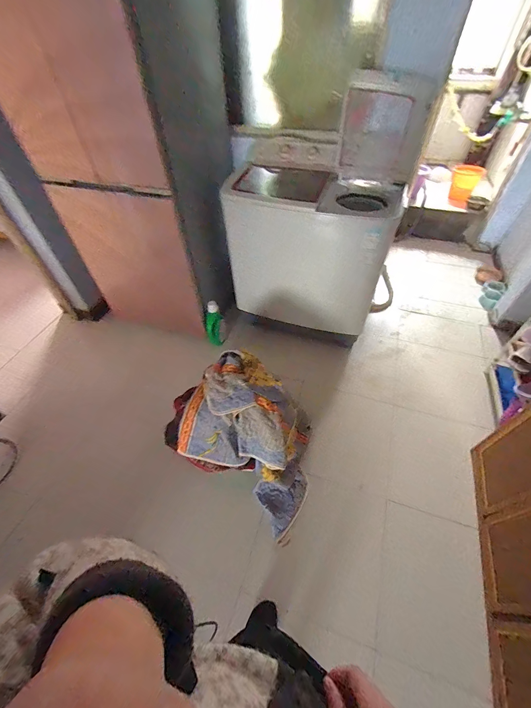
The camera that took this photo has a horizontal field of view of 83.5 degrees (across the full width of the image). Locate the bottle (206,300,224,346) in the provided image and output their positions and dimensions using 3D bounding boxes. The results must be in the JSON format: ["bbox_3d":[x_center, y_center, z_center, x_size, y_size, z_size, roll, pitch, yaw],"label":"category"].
[{"bbox_3d":[-0.312,-0.164,1.831,0.109,0.341,0.067,-14,51,-9],"label":"bottle"}]

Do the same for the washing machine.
[{"bbox_3d":[0.242,-0.661,1.630,0.845,1.159,0.460,19,54,17],"label":"washing machine"}]

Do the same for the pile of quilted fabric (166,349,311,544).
[{"bbox_3d":[-0.092,0.348,1.277,0.641,0.484,0.436,24,56,21],"label":"pile of quilted fabric"}]

